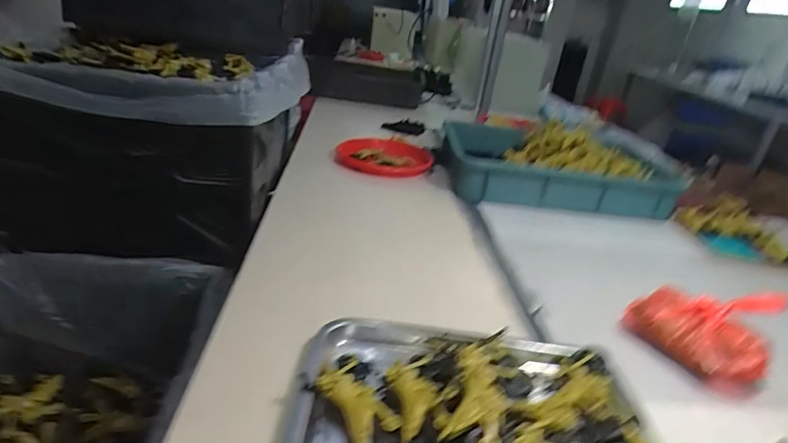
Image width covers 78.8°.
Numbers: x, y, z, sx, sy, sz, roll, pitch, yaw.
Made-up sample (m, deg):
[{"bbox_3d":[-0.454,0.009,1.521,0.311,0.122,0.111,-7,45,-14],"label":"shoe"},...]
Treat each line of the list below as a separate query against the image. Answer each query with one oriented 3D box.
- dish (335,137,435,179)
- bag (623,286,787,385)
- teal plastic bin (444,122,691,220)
[{"bbox_3d":[-0.020,-0.170,1.213,0.235,0.038,0.225,7,25,-3],"label":"dish"},{"bbox_3d":[0.407,0.130,0.628,0.114,0.093,0.153,-14,33,-37],"label":"bag"},{"bbox_3d":[0.386,-0.155,1.209,0.531,0.099,0.357,5,25,-9],"label":"teal plastic bin"}]

